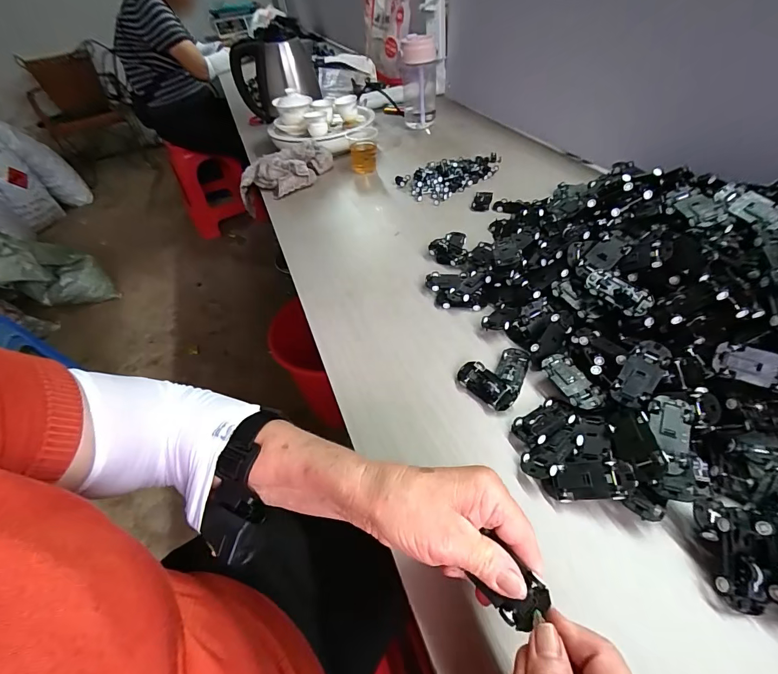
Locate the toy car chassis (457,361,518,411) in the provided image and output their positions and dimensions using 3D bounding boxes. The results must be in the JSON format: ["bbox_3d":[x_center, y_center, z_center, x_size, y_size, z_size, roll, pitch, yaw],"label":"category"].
[{"bbox_3d":[0.102,0.049,0.403,0.031,0.015,0.065,-33,50,-24],"label":"toy car chassis"}]

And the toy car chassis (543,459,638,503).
[{"bbox_3d":[0.163,0.118,0.315,0.067,0.011,0.030,-16,42,19],"label":"toy car chassis"}]

